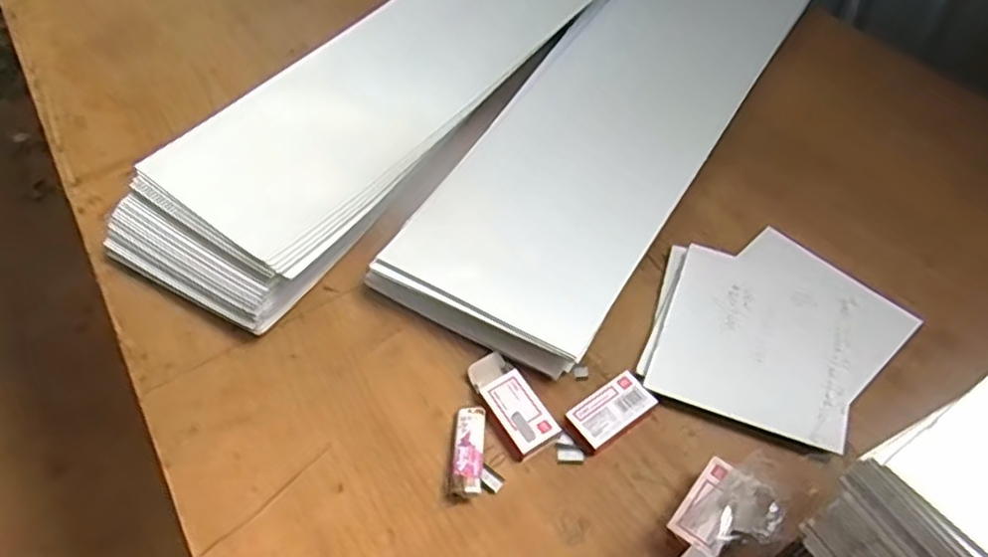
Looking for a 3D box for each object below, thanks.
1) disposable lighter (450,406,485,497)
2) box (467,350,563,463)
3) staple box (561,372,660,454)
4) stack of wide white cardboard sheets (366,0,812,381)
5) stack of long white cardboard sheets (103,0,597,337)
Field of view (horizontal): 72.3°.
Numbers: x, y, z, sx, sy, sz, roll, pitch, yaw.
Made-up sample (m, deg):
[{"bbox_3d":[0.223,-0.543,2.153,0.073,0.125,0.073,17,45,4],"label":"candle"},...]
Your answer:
[{"bbox_3d":[-0.019,0.137,0.541,0.023,0.018,0.078,0,51,6],"label":"disposable lighter"},{"bbox_3d":[0.013,0.104,0.565,0.043,0.012,0.094,-29,56,-15],"label":"box"},{"bbox_3d":[0.095,0.109,0.554,0.070,0.016,0.038,-32,57,-18],"label":"staple box"},{"bbox_3d":[0.134,-0.173,0.739,0.218,0.048,0.605,26,62,22],"label":"stack of wide white cardboard sheets"},{"bbox_3d":[-0.086,-0.251,0.773,0.227,0.054,0.733,30,65,25],"label":"stack of long white cardboard sheets"}]

